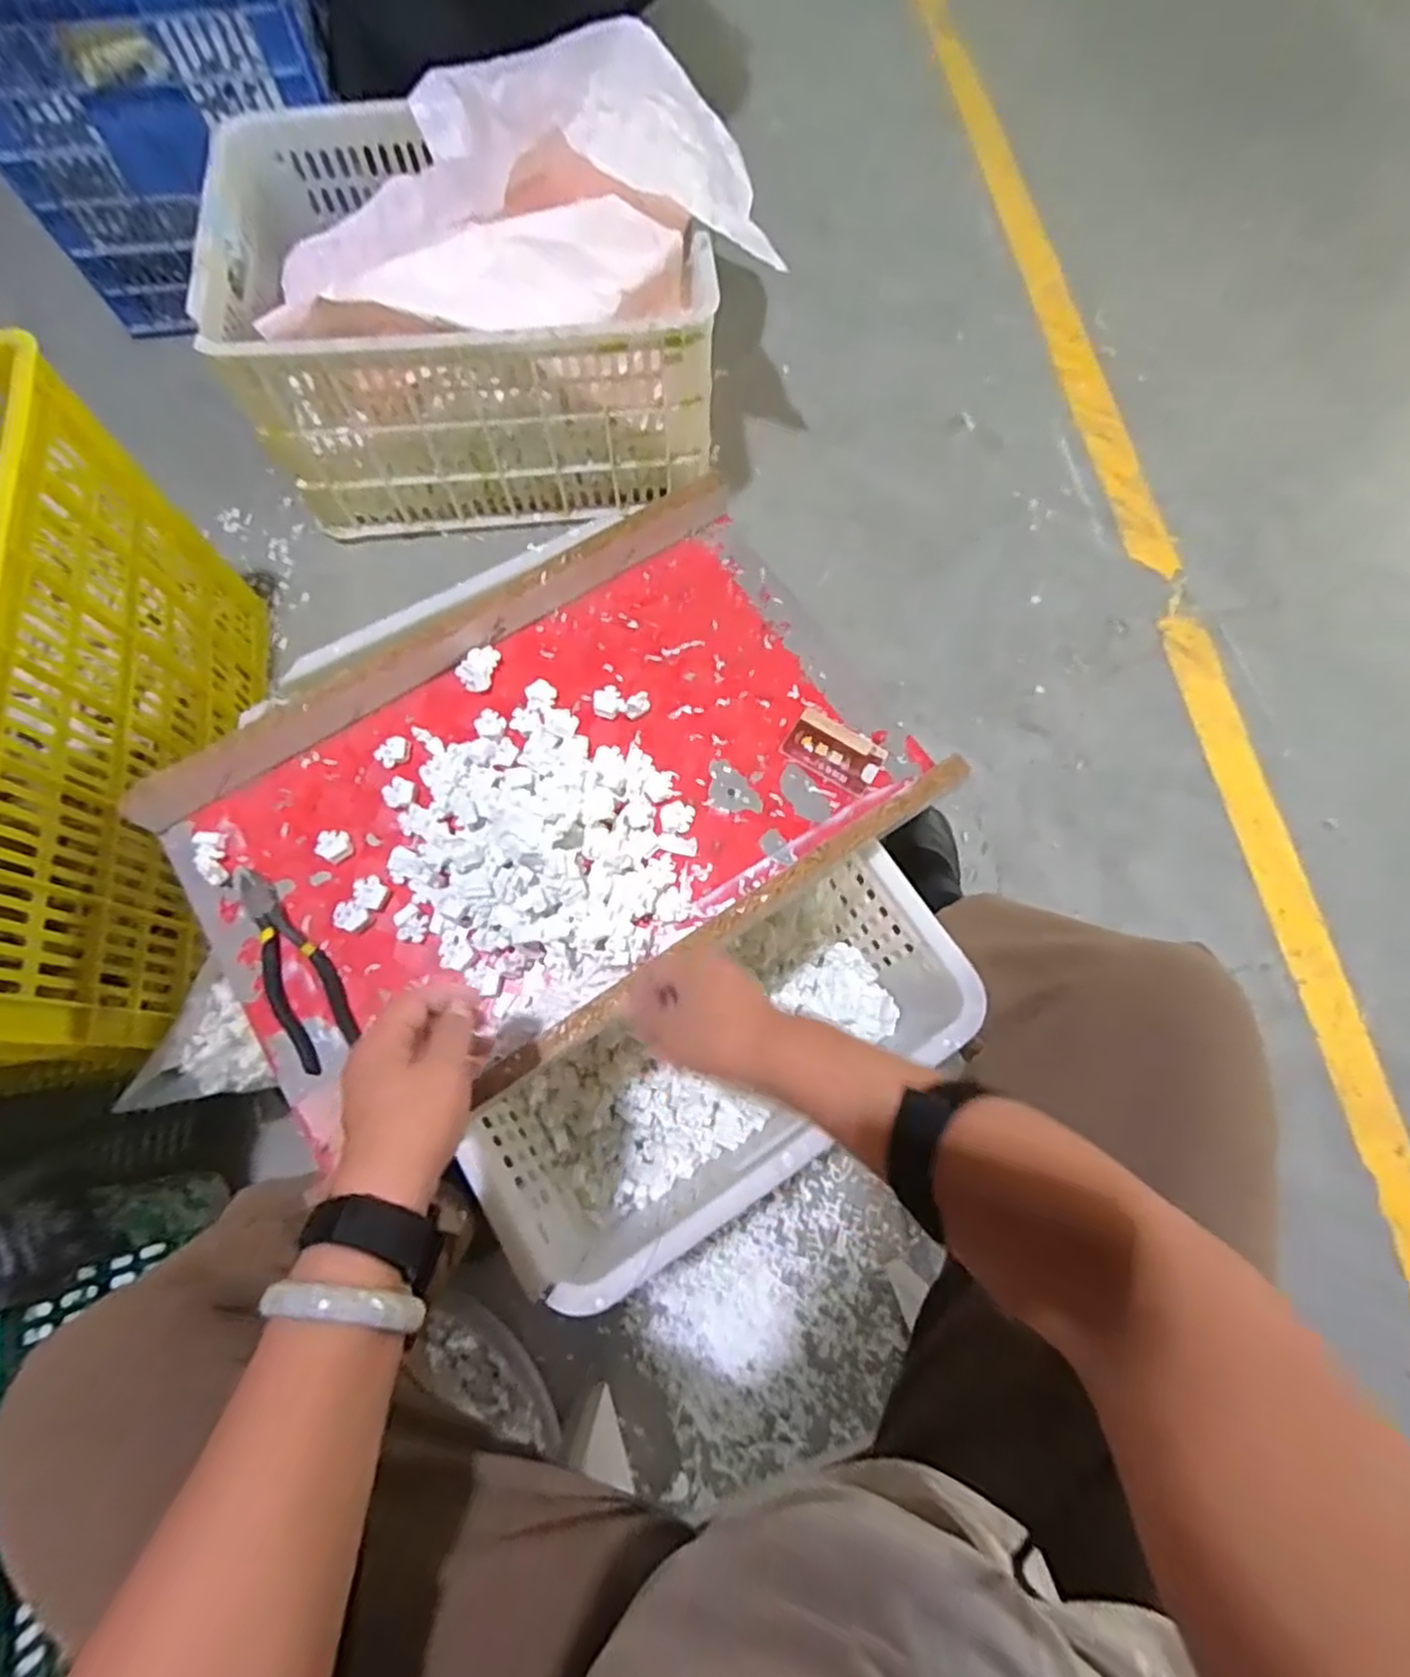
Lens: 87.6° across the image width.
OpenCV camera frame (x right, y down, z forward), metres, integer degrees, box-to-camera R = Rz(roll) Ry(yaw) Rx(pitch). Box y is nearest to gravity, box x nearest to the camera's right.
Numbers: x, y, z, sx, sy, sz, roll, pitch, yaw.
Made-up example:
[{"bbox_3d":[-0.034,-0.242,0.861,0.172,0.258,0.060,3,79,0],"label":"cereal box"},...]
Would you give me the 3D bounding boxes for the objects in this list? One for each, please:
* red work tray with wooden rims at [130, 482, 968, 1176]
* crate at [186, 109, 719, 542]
[{"bbox_3d":[-0.127,-0.038,0.622,0.580,0.060,0.373,-31,76,-9],"label":"red work tray with wooden rims"},{"bbox_3d":[-0.303,-0.718,1.038,0.588,0.310,0.427,-6,73,-2],"label":"crate"}]

